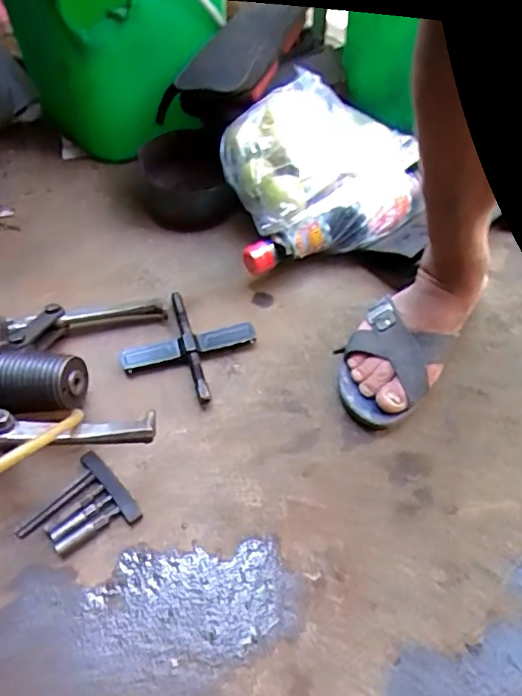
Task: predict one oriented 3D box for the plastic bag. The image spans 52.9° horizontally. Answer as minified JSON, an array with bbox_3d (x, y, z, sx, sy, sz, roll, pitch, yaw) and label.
[{"bbox_3d":[0.076,-0.208,0.632,0.238,0.137,0.179,-16,60,-9],"label":"plastic bag"}]

